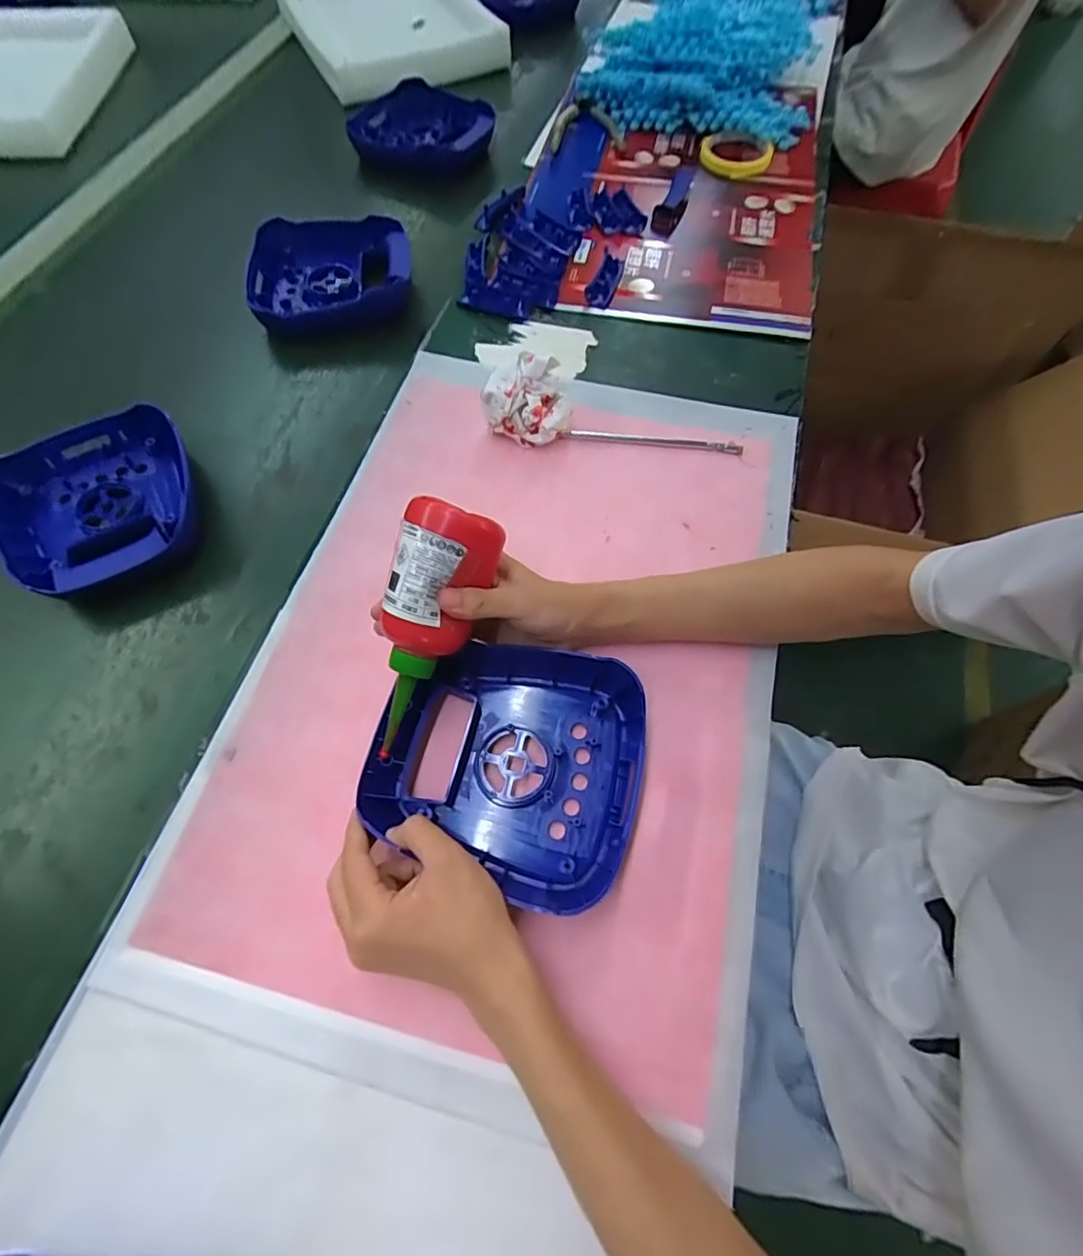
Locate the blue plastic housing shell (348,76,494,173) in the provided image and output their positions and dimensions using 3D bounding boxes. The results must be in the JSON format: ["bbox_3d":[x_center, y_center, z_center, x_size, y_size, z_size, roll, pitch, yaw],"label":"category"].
[{"bbox_3d":[-0.165,-0.702,0.768,0.190,0.044,0.158,-3,65,-2],"label":"blue plastic housing shell"}]

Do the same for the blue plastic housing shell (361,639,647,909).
[{"bbox_3d":[-0.022,0.089,0.388,0.179,0.038,0.162,17,66,8],"label":"blue plastic housing shell"}]

